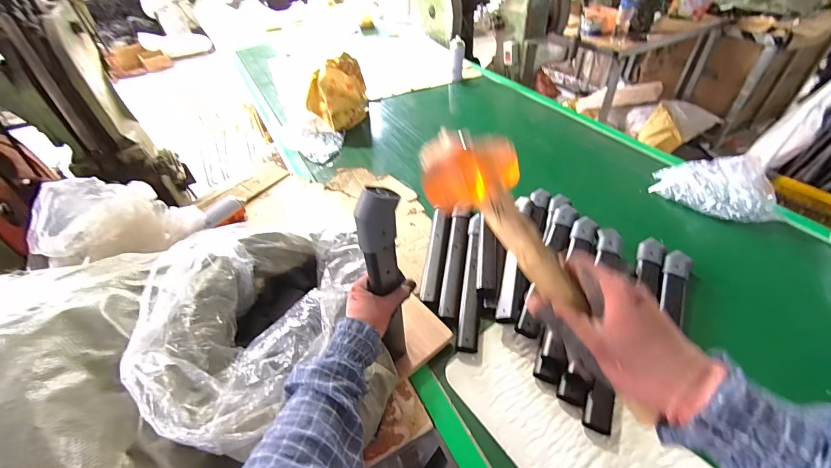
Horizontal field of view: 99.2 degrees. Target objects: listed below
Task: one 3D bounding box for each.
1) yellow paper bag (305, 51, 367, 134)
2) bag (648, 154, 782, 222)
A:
[{"bbox_3d":[-0.315,-0.563,1.419,0.218,0.224,0.311,-4,45,0],"label":"yellow paper bag"},{"bbox_3d":[0.812,-0.134,0.960,0.166,0.144,0.283,-24,48,-19],"label":"bag"}]

